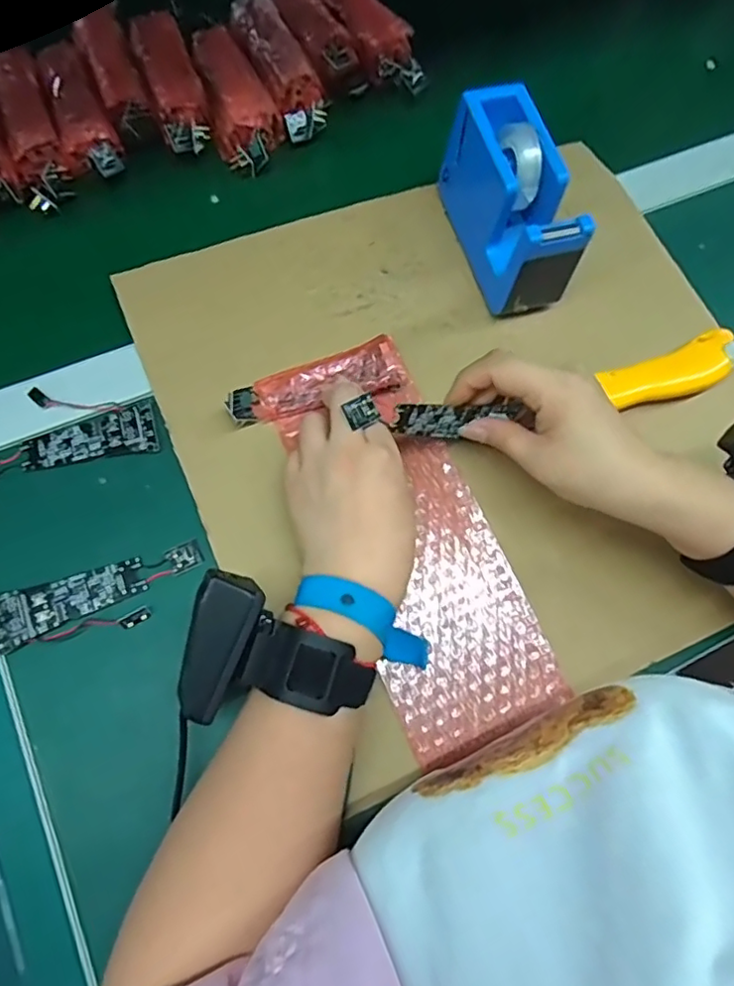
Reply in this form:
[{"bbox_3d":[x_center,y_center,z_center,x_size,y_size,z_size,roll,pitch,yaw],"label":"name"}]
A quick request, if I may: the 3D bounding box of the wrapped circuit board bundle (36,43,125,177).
[{"bbox_3d":[-0.221,-0.294,0.441,0.038,0.024,0.115,-23,81,-11],"label":"wrapped circuit board bundle"}]

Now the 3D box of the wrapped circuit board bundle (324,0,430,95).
[{"bbox_3d":[0.003,-0.389,0.486,0.038,0.029,0.138,-28,76,-13],"label":"wrapped circuit board bundle"}]

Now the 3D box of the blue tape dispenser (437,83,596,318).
[{"bbox_3d":[0.097,-0.194,0.401,0.049,0.084,0.134,-16,73,-9],"label":"blue tape dispenser"}]

